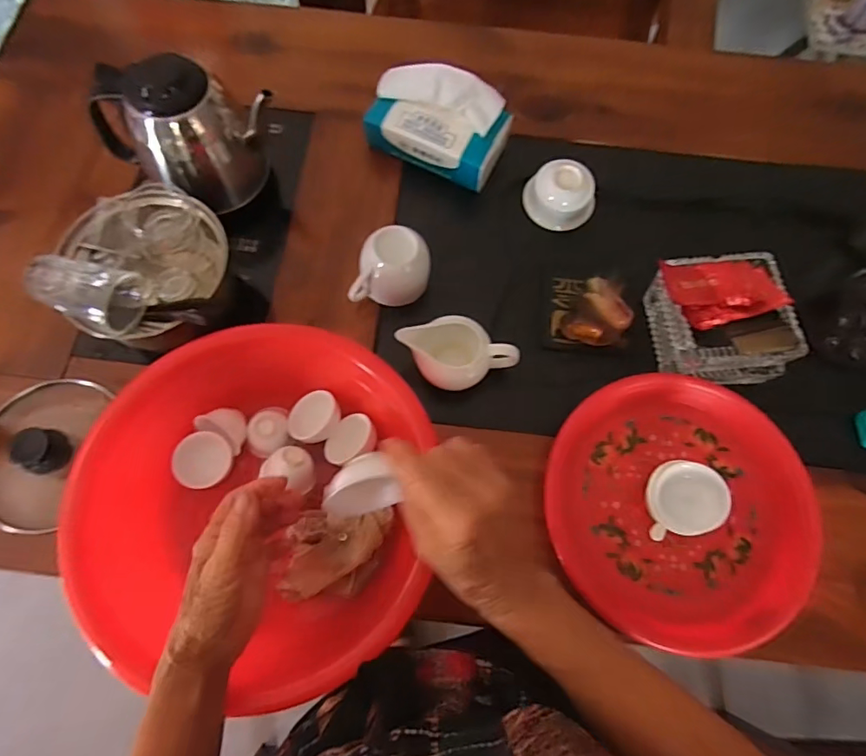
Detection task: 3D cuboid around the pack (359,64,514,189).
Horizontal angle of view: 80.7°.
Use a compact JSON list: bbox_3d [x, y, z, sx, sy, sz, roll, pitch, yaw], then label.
[{"bbox_3d":[0.006,-0.307,0.614,0.159,0.099,0.086,27,73,8],"label":"pack"}]

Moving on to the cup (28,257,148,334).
[{"bbox_3d":[-0.320,-0.079,0.486,0.081,0.070,0.062,22,72,6],"label":"cup"}]

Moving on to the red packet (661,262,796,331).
[{"bbox_3d":[0.300,-0.089,0.528,0.123,0.020,0.068,-2,71,-2],"label":"red packet"}]

